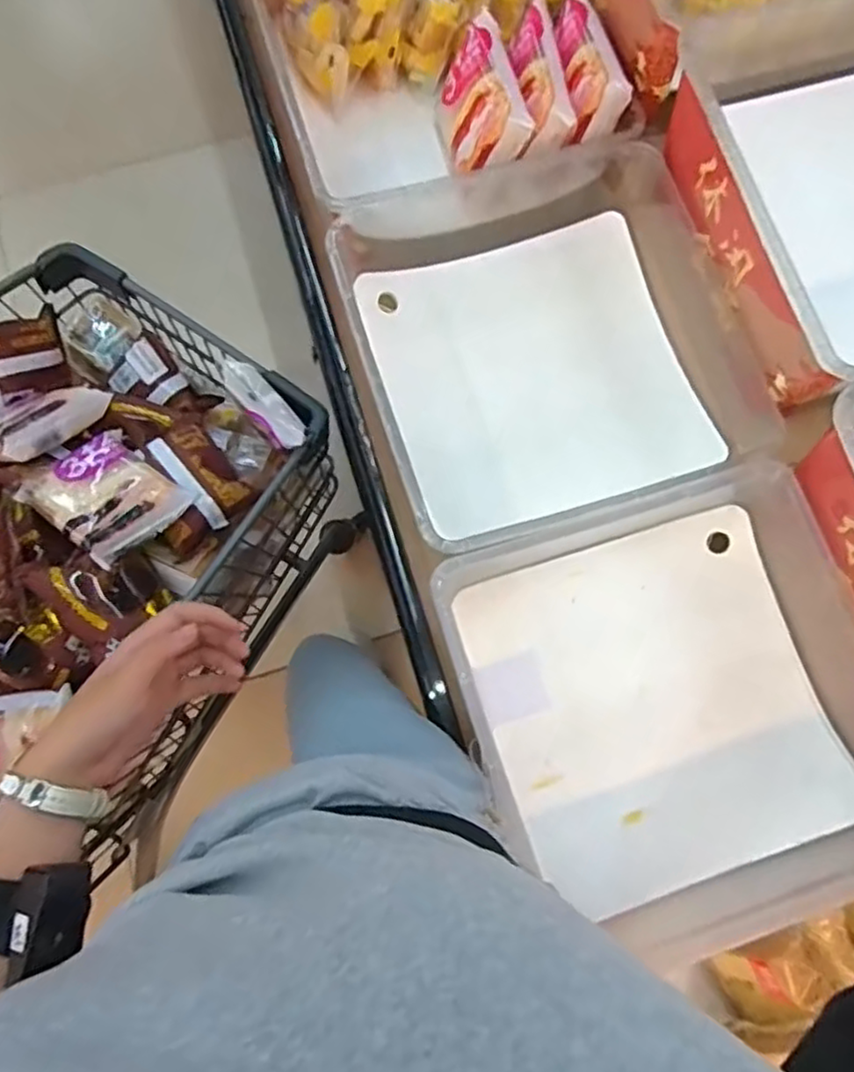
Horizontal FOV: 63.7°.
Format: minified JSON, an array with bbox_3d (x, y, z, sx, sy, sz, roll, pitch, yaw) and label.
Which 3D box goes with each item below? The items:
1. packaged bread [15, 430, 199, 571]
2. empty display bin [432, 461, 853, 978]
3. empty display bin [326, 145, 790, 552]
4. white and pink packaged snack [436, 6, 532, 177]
[{"bbox_3d":[-0.286,-0.038,0.602,0.123,0.039,0.097,38,80,8],"label":"packaged bread"},{"bbox_3d":[0.187,0.129,0.531,0.291,0.080,0.298,-19,78,-4],"label":"empty display bin"},{"bbox_3d":[0.096,-0.169,0.608,0.301,0.104,0.325,-18,78,-4],"label":"empty display bin"},{"bbox_3d":[0.046,-0.392,0.629,0.035,0.085,0.125,-5,74,-35],"label":"white and pink packaged snack"}]

